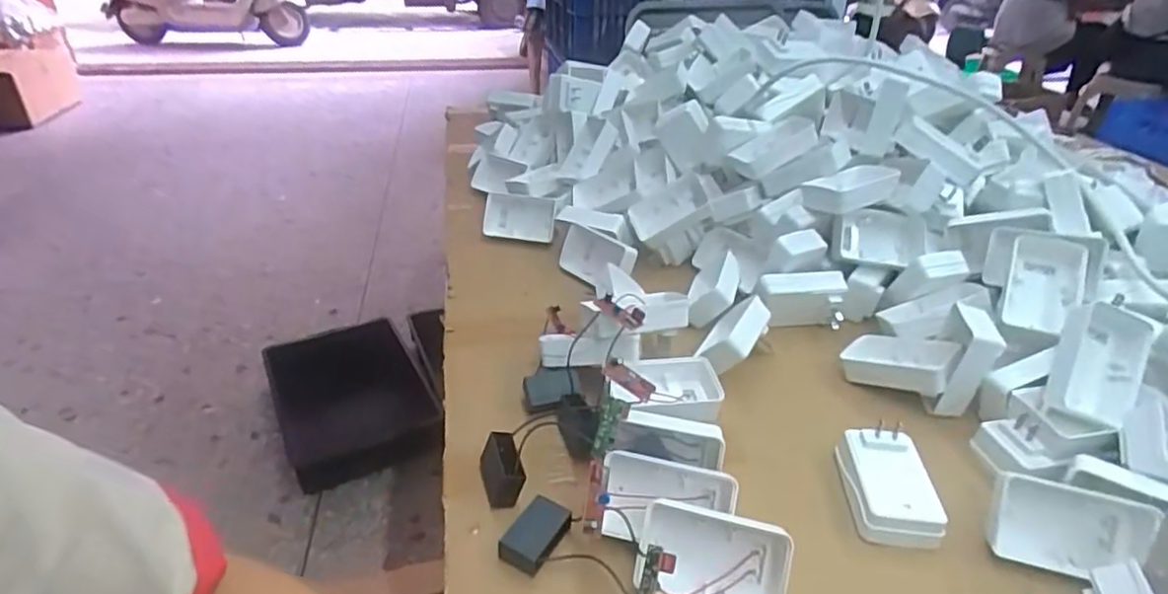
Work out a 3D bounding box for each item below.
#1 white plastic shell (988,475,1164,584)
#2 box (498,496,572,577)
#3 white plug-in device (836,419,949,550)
[{"bbox_3d":[0.326,0.156,0.436,0.103,0.055,0.015,12,-1,3],"label":"white plastic shell"},{"bbox_3d":[-0.031,0.159,0.437,0.031,0.019,0.051,17,35,23],"label":"box"},{"bbox_3d":[0.221,0.136,0.473,0.055,0.032,0.083,3,32,3],"label":"white plug-in device"}]

